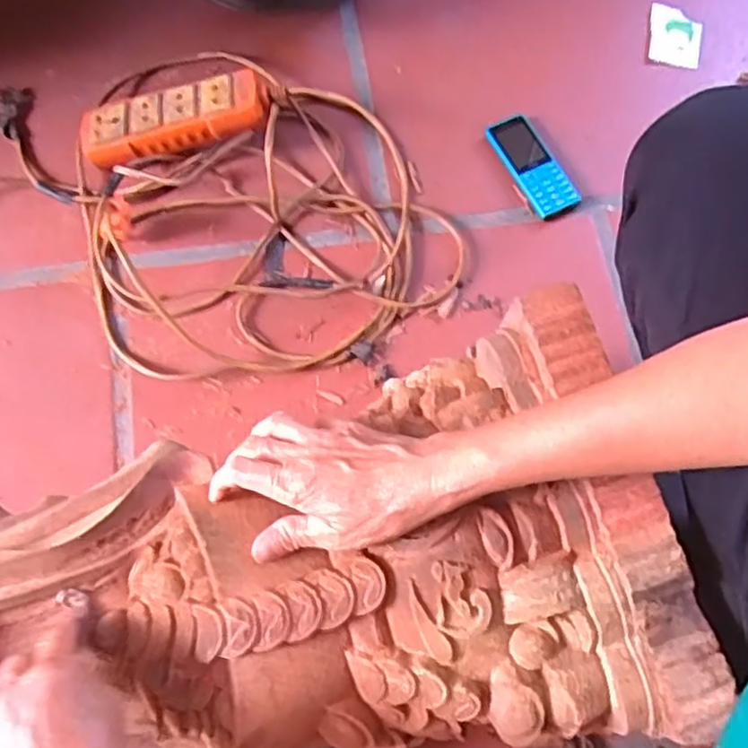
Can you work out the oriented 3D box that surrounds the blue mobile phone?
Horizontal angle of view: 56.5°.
[{"bbox_3d":[0.175,-0.230,0.770,0.056,0.018,0.132,-26,75,-10],"label":"blue mobile phone"}]

